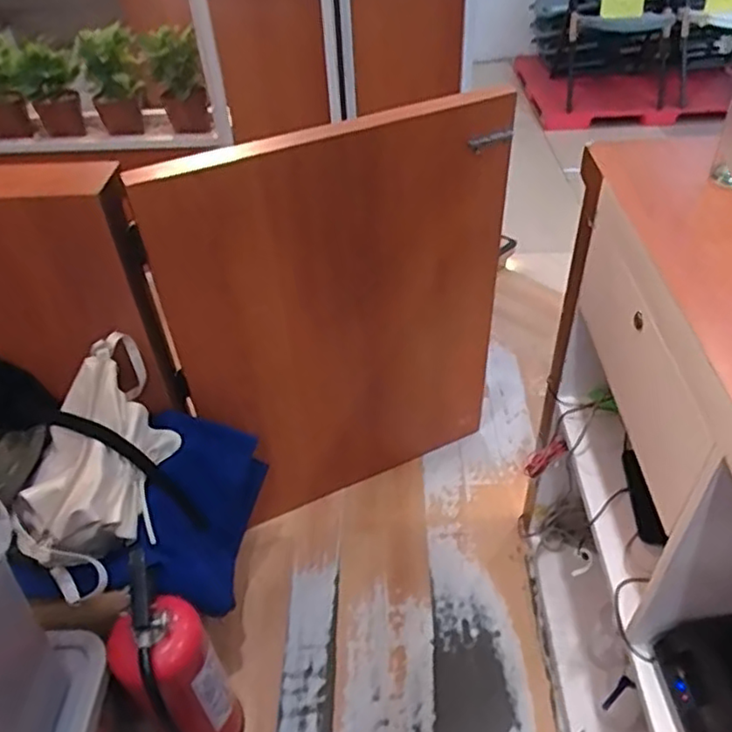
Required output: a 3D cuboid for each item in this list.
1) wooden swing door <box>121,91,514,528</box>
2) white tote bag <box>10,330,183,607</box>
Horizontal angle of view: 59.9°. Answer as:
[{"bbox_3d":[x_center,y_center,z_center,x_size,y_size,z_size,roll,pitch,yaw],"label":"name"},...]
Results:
[{"bbox_3d":[-0.027,-0.063,1.349,0.684,0.879,0.051,-18,44,-15],"label":"wooden swing door"},{"bbox_3d":[-0.456,0.160,1.052,0.186,0.245,0.359,2,42,7],"label":"white tote bag"}]

